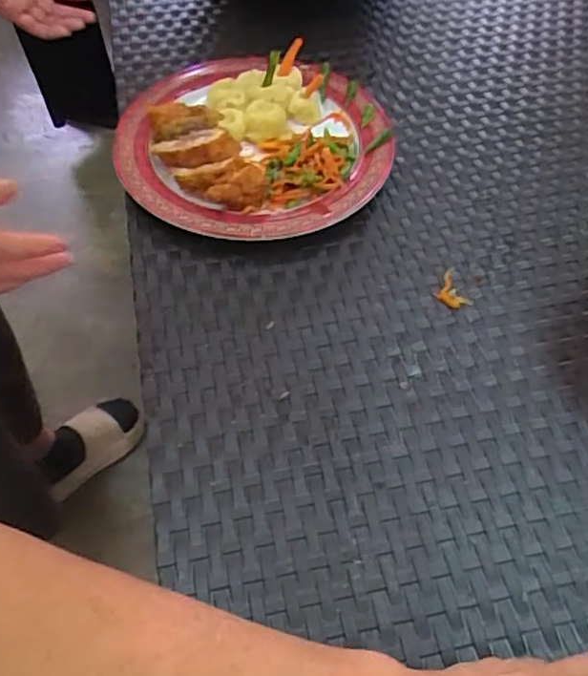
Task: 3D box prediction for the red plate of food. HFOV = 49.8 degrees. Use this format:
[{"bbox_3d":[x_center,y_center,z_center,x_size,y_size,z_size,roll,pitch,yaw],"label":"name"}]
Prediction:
[{"bbox_3d":[-0.033,-0.181,0.577,0.238,0.053,0.232,1,55,-1],"label":"red plate of food"}]

